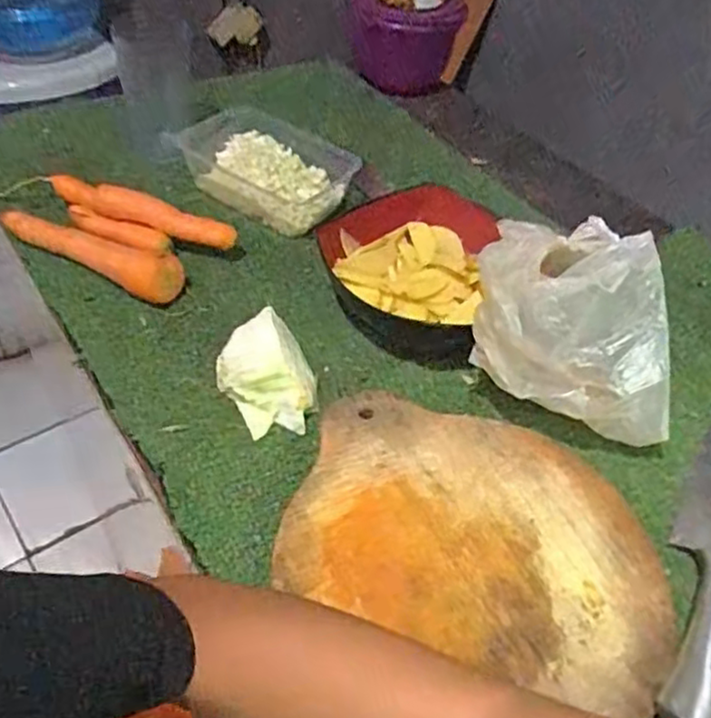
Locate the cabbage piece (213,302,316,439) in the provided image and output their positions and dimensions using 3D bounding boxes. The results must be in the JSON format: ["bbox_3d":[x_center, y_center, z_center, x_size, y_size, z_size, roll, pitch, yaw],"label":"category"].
[{"bbox_3d":[-0.067,0.008,0.513,0.067,0.050,0.077,-10,49,-15],"label":"cabbage piece"}]

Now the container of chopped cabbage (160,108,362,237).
[{"bbox_3d":[-0.099,-0.210,0.728,0.200,0.050,0.120,31,52,21],"label":"container of chopped cabbage"}]

